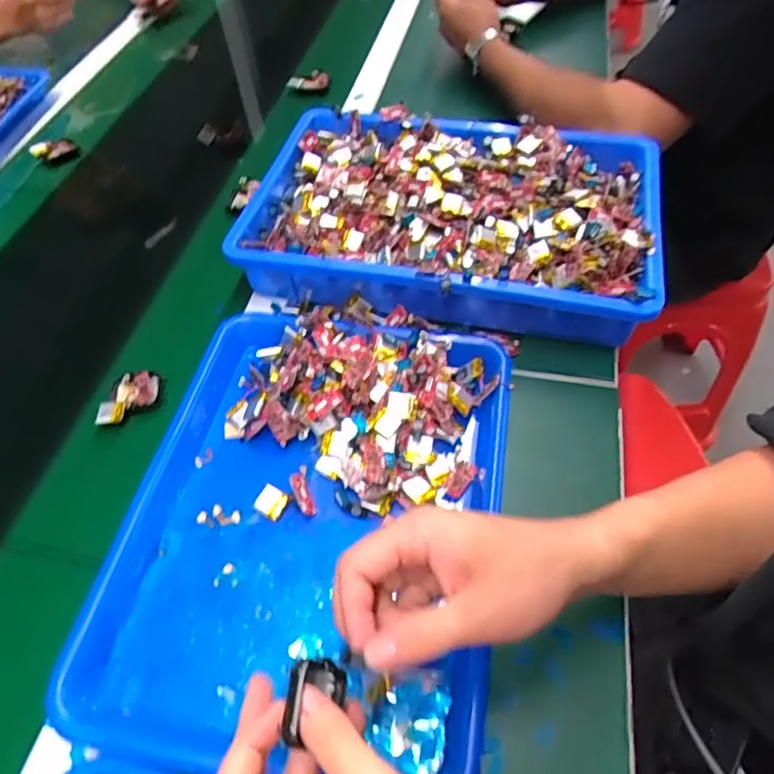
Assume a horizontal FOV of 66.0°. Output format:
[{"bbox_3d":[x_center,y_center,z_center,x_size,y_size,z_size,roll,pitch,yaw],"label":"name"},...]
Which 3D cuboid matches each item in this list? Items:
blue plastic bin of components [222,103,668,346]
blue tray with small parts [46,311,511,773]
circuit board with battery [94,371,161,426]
[{"bbox_3d":[0.058,-0.164,0.570,0.375,0.064,0.240,10,53,10],"label":"blue plastic bin of components"},{"bbox_3d":[-0.053,0.082,0.420,0.253,0.044,0.321,7,53,7],"label":"blue tray with small parts"},{"bbox_3d":[-0.217,0.010,0.506,0.045,0.017,0.052,-1,52,1],"label":"circuit board with battery"}]

